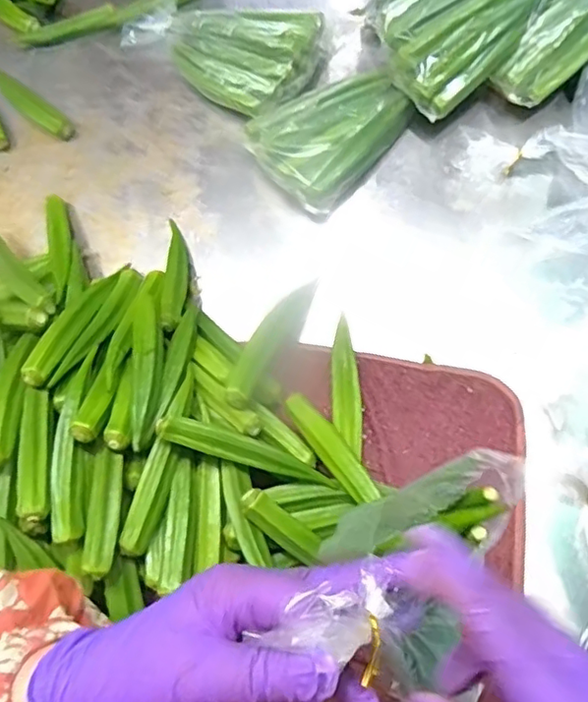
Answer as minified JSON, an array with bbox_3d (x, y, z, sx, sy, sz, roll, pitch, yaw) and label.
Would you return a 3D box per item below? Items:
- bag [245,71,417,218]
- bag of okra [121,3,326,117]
[{"bbox_3d":[0.039,-0.207,0.569,0.153,0.065,0.103,-41,71,-8],"label":"bag"},{"bbox_3d":[-0.087,-0.320,0.621,0.233,0.057,0.117,20,74,14],"label":"bag of okra"}]

